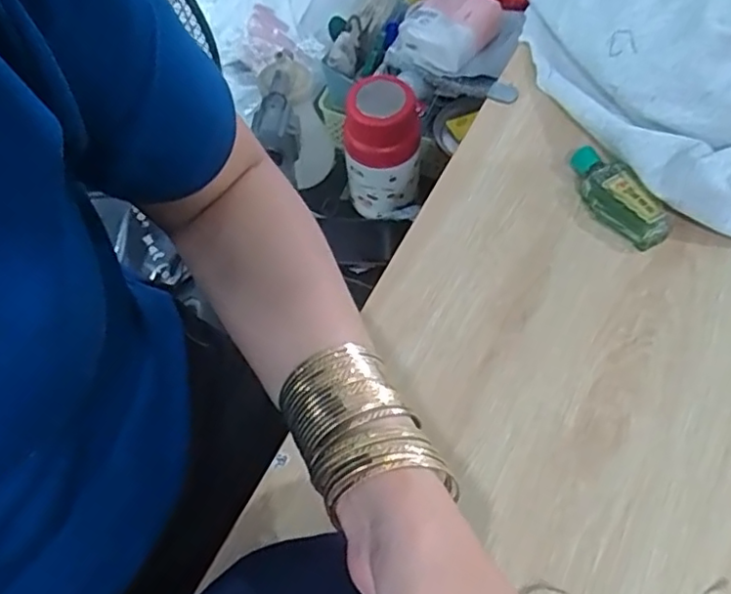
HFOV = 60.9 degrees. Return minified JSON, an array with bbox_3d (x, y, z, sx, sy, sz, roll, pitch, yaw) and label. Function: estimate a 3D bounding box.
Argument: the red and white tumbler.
[{"bbox_3d":[0.025,-0.192,0.815,0.096,0.174,0.087,11,61,10],"label":"red and white tumbler"}]

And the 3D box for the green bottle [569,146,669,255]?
[{"bbox_3d":[0.174,-0.073,0.442,0.034,0.023,0.091,-25,61,-10],"label":"green bottle"}]

